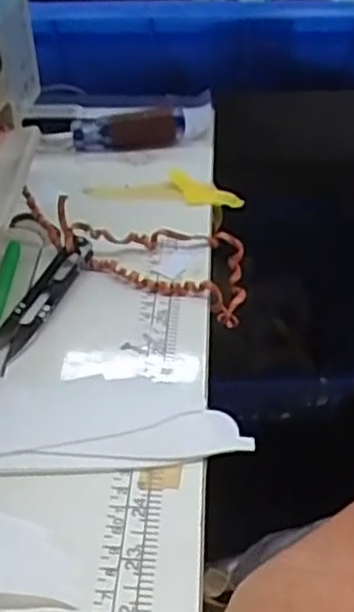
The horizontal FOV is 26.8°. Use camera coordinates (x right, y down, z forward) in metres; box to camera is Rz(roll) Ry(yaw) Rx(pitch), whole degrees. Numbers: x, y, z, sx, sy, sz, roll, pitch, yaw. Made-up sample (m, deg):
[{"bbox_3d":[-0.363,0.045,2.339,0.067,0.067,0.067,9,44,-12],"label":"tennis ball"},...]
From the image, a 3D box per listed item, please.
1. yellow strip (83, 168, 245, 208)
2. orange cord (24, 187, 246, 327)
[{"bbox_3d":[-0.009,-0.084,0.535,0.111,0.018,0.025,9,42,11],"label":"yellow strip"},{"bbox_3d":[-0.030,-0.035,0.468,0.158,0.040,0.071,19,42,-1],"label":"orange cord"}]

